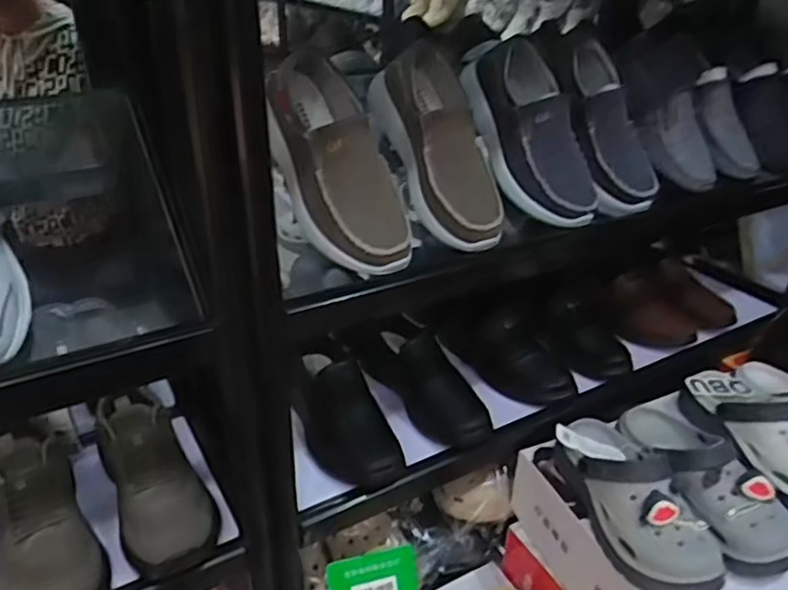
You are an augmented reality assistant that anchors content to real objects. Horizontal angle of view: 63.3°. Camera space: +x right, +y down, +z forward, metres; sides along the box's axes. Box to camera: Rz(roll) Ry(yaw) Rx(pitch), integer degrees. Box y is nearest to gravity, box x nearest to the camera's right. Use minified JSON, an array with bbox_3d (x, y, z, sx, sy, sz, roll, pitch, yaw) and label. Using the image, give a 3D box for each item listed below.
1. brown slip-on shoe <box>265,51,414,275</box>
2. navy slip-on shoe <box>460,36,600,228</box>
[{"bbox_3d":[-0.061,-0.138,0.684,0.090,0.080,0.251,-17,77,-30],"label":"brown slip-on shoe"},{"bbox_3d":[0.181,-0.204,0.826,0.092,0.246,0.101,-20,-7,-34],"label":"navy slip-on shoe"}]

